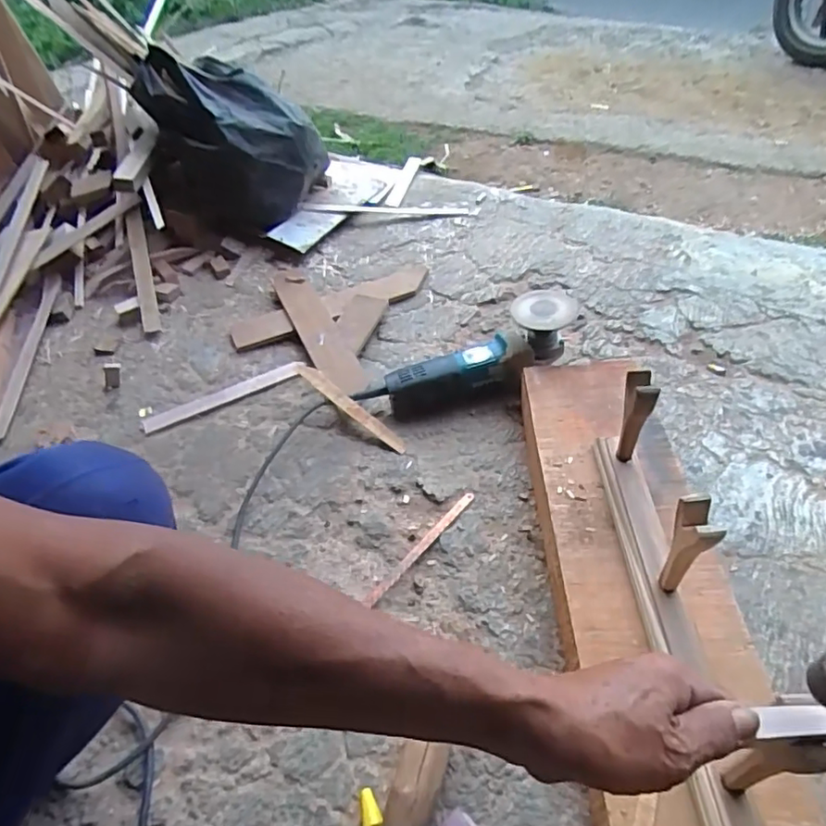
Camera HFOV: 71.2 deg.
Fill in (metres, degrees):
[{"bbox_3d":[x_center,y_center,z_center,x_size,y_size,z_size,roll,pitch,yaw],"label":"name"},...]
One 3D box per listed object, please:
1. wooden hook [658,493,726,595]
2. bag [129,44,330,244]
[{"bbox_3d":[0.223,0.114,0.474,0.024,0.112,0.033,2,46,9],"label":"wooden hook"},{"bbox_3d":[-0.350,-0.506,1.137,0.330,0.303,0.255,-20,47,-12],"label":"bag"}]

